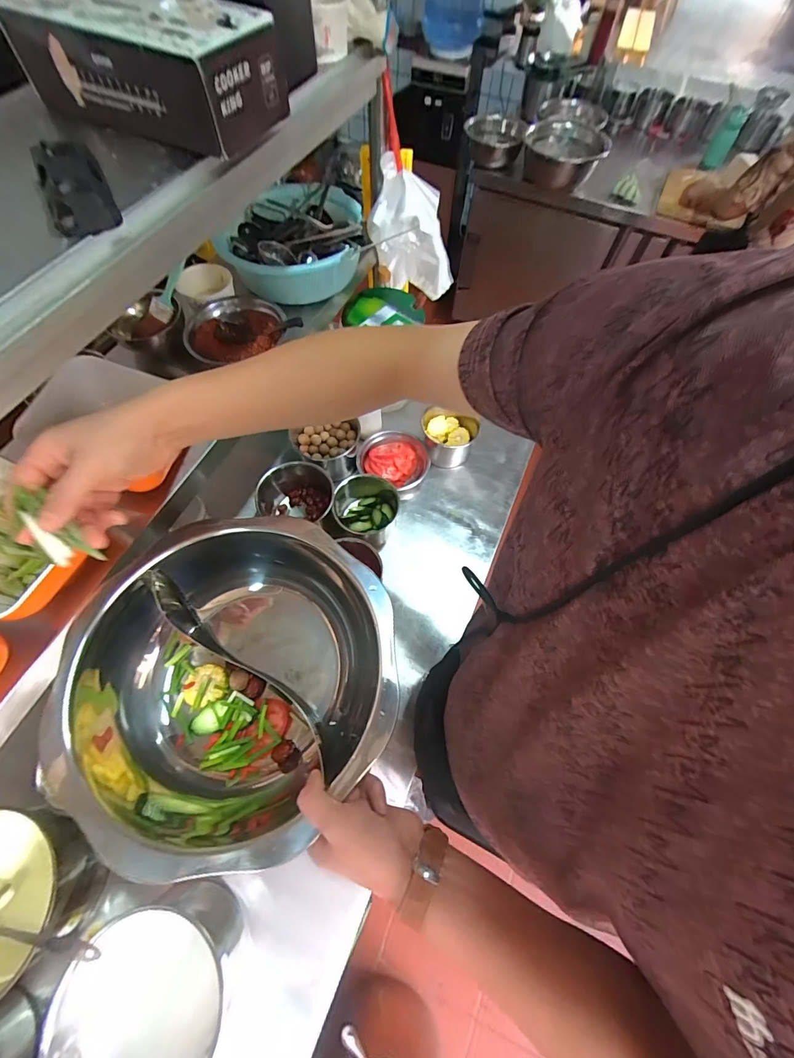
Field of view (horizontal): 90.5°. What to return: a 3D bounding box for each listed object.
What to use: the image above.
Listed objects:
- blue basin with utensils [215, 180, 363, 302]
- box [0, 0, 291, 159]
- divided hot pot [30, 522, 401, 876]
[{"bbox_3d":[-0.186,-0.516,0.717,0.222,0.089,0.231,0,66,-1],"label":"blue basin with utensils"},{"bbox_3d":[-0.249,-0.480,0.398,0.229,0.083,0.122,22,67,9],"label":"box"},{"bbox_3d":[-0.179,0.168,0.466,0.343,0.115,0.334,0,66,-1],"label":"divided hot pot"}]

